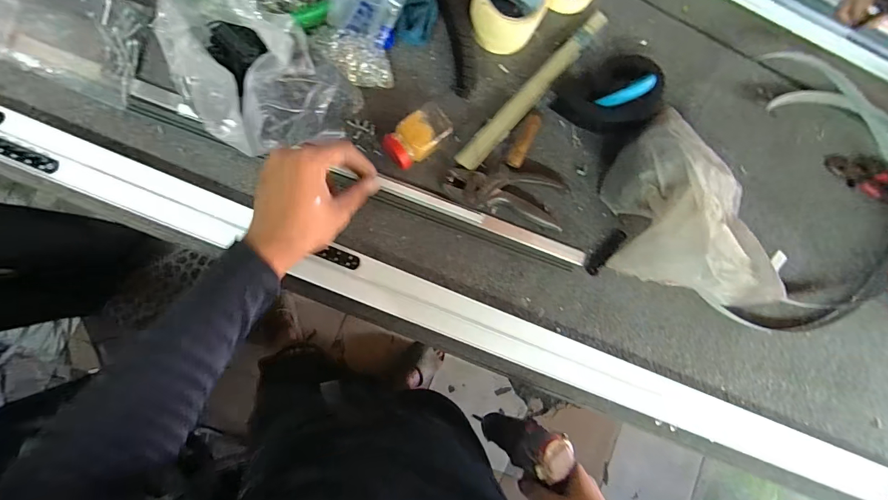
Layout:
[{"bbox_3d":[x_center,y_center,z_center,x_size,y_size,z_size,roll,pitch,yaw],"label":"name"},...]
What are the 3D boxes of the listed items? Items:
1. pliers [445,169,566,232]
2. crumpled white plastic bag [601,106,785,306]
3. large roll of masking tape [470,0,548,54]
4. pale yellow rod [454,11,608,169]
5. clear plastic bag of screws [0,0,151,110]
[{"bbox_3d":[0.088,-0.086,0.556,0.171,0.035,0.073,15,83,-8],"label":"pliers"},{"bbox_3d":[0.319,-0.061,0.536,0.166,0.131,0.257,4,85,-9],"label":"crumpled white plastic bag"},{"bbox_3d":[0.086,-0.338,0.552,0.097,0.076,0.104,1,85,-10],"label":"large roll of masking tape"},{"bbox_3d":[0.128,-0.232,0.573,0.035,0.028,0.311,43,80,-4],"label":"pale yellow rod"},{"bbox_3d":[-0.442,-0.267,0.463,0.134,0.061,0.140,16,83,-8],"label":"clear plastic bag of screws"}]

